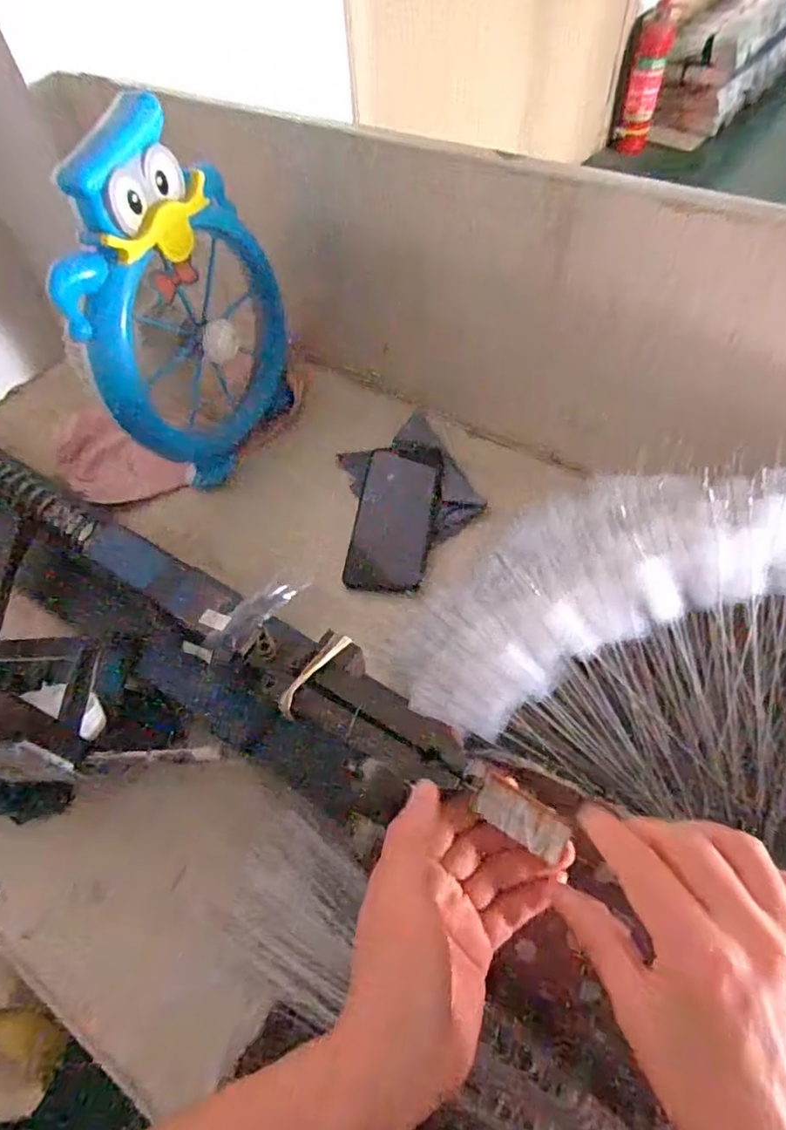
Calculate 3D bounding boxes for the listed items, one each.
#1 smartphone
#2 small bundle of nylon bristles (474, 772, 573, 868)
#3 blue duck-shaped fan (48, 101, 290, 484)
[{"bbox_3d":[0.002,-0.048,0.591,0.075,0.008,0.161,5,63,13],"label":"smartphone"},{"bbox_3d":[0.066,0.128,0.306,0.048,0.004,0.021,31,63,20],"label":"small bundle of nylon bristles"},{"bbox_3d":[-0.179,-0.225,0.556,0.071,0.298,0.219,19,59,16],"label":"blue duck-shaped fan"}]

